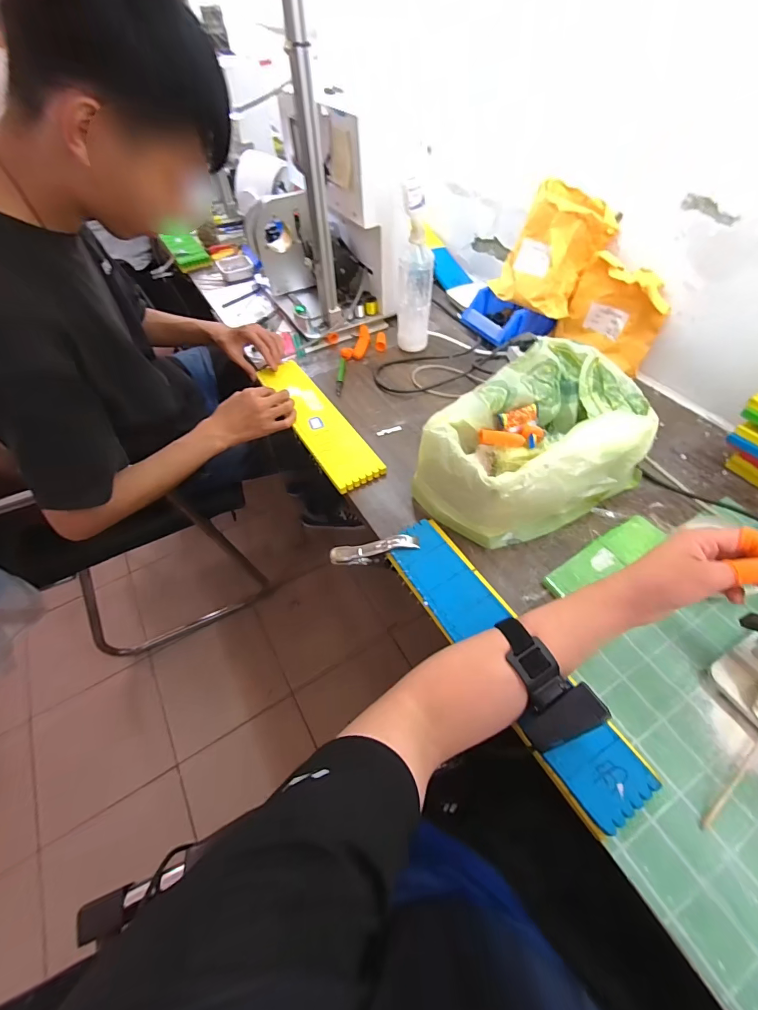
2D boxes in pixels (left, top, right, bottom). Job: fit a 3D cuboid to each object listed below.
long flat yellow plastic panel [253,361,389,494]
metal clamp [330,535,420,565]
[{"bbox_3d":[-0.109,-0.146,0.695,0.082,0.020,0.329,-27,58,-17],"label":"long flat yellow plastic panel"},{"bbox_3d":[-0.006,0.059,0.533,0.116,0.024,0.023,-13,54,7],"label":"metal clamp"}]

